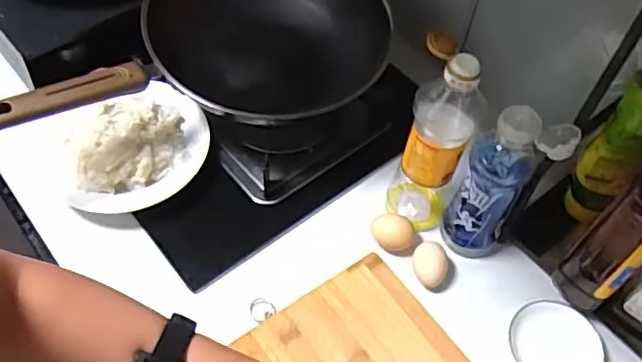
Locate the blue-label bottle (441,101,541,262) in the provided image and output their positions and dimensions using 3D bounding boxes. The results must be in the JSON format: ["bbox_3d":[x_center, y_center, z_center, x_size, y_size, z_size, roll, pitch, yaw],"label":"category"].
[{"bbox_3d":[0.187,0.001,0.642,0.063,0.208,0.060,40,62,23],"label":"blue-label bottle"}]

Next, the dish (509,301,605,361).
[{"bbox_3d":[0.257,0.177,0.642,0.090,0.016,0.094,2,54,-2],"label":"dish"}]

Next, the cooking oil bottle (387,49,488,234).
[{"bbox_3d":[0.126,-0.043,0.652,0.068,0.231,0.063,28,58,16],"label":"cooking oil bottle"}]

